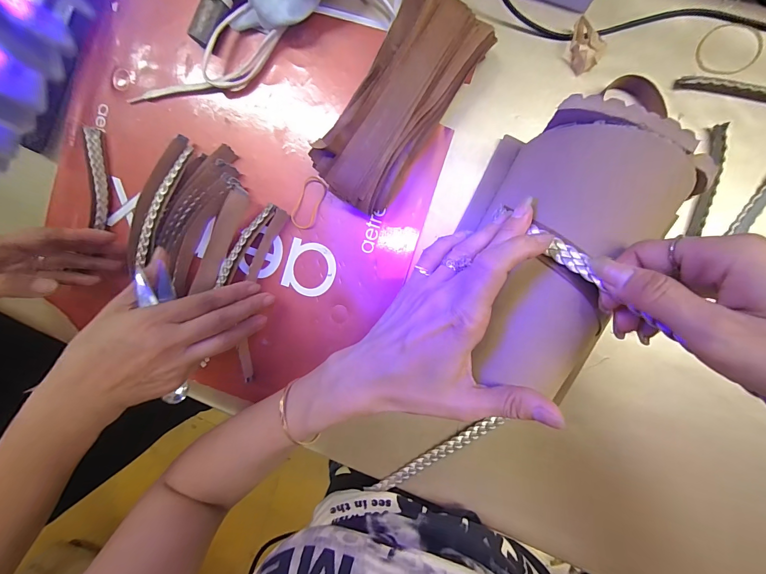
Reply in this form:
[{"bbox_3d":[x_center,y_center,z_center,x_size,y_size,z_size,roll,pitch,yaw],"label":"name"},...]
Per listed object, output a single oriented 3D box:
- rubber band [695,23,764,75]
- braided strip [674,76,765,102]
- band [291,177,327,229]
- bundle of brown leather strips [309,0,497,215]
[{"bbox_3d":[0.298,-0.205,0.284,0.048,0.004,0.043,-9,94,9],"label":"rubber band"},{"bbox_3d":[0.349,-0.160,0.275,0.186,0.012,0.019,9,96,7],"label":"braided strip"},{"bbox_3d":[-0.076,-0.085,0.336,0.025,0.004,0.054,24,98,5],"label":"band"},{"bbox_3d":[0.014,-0.160,0.298,0.077,0.046,0.179,36,99,4],"label":"bundle of brown leather strips"}]

